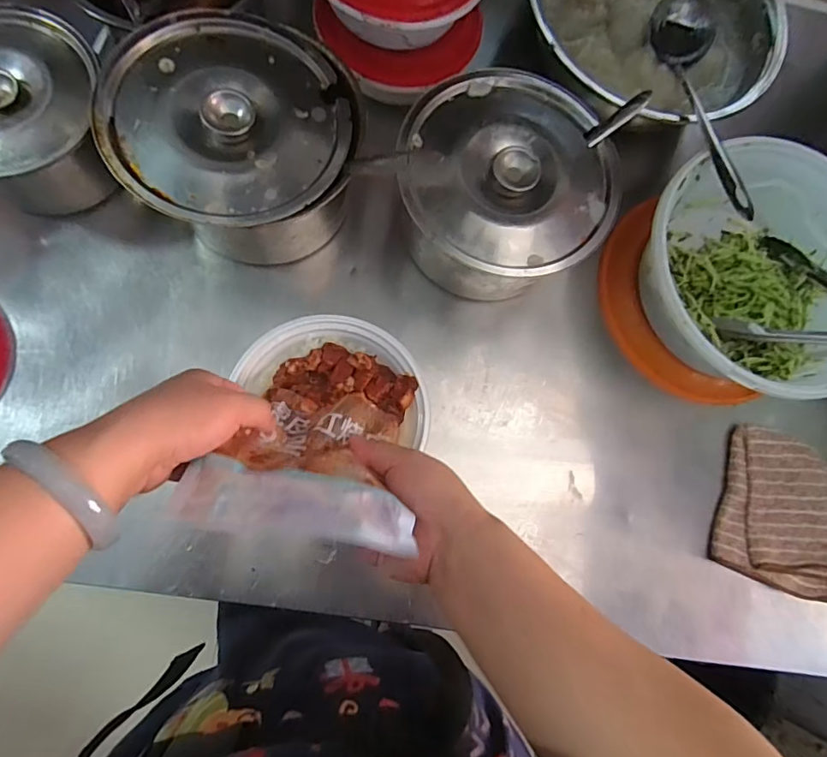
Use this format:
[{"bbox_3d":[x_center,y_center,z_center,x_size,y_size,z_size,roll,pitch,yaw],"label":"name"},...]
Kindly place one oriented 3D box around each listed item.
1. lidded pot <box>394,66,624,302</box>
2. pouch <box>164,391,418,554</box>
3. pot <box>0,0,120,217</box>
[{"bbox_3d":[0.081,-0.176,0.478,0.186,0.102,0.193,1,79,-7],"label":"lidded pot"},{"bbox_3d":[-0.070,0.053,0.322,0.130,0.146,0.023,4,111,-8],"label":"pouch"},{"bbox_3d":[-0.340,-0.227,0.442,0.143,0.086,0.152,16,75,-4],"label":"pot"}]

